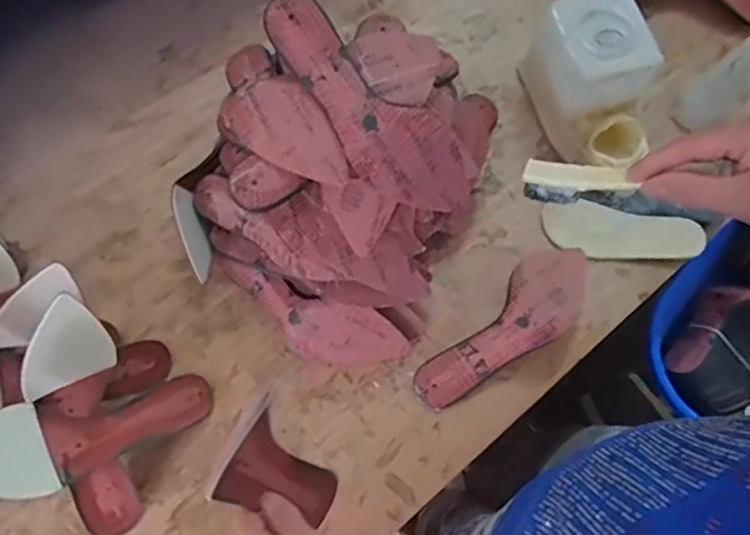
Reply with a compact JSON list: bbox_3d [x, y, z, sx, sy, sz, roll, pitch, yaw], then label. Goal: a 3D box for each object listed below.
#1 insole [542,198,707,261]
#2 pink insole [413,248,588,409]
[{"bbox_3d":[0.288,-0.038,0.723,0.173,0.075,0.007,14,43,19],"label":"insole"},{"bbox_3d":[0.152,0.063,0.668,0.244,0.061,0.078,-43,77,-12],"label":"pink insole"}]

